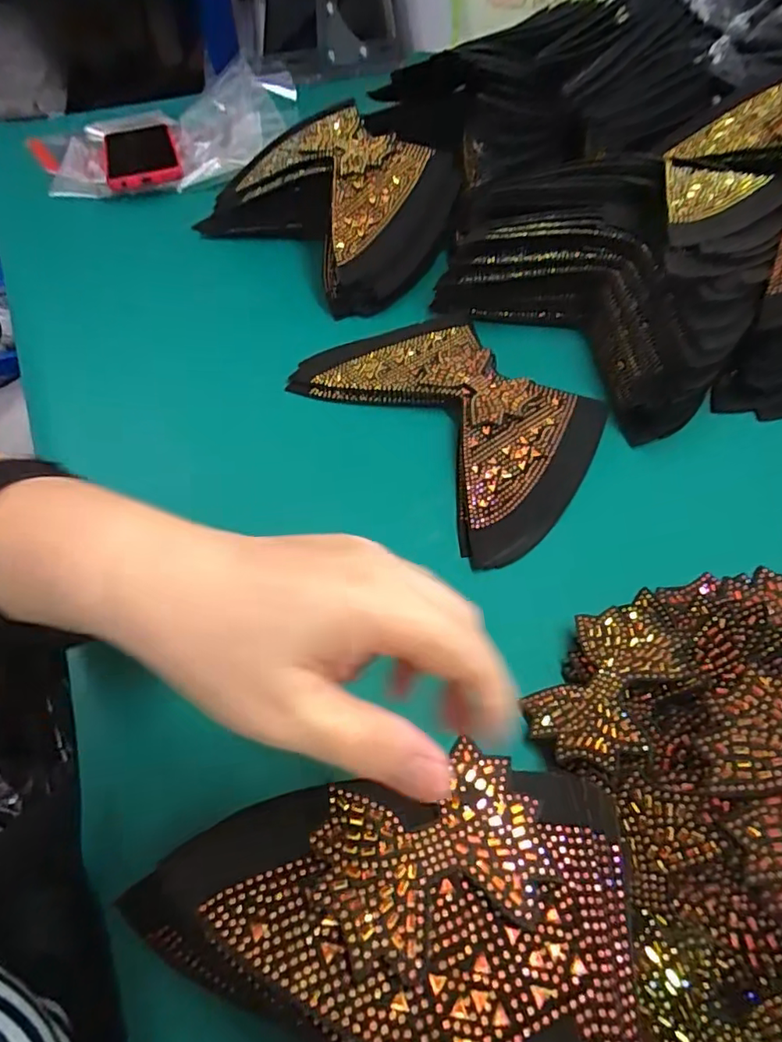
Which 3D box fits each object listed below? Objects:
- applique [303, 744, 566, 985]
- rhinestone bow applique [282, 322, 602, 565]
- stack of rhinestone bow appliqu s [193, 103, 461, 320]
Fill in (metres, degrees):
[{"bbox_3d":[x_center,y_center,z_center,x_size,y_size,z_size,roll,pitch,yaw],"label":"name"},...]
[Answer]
[{"bbox_3d":[0.014,0.114,0.195,0.078,0.012,0.056,-16,56,-12],"label":"applique"},{"bbox_3d":[0.041,-0.078,0.398,0.151,0.018,0.211,-38,63,-25],"label":"rhinestone bow applique"},{"bbox_3d":[-0.047,-0.294,0.507,0.165,0.073,0.237,-35,62,-23],"label":"stack of rhinestone bow appliqu s"}]

